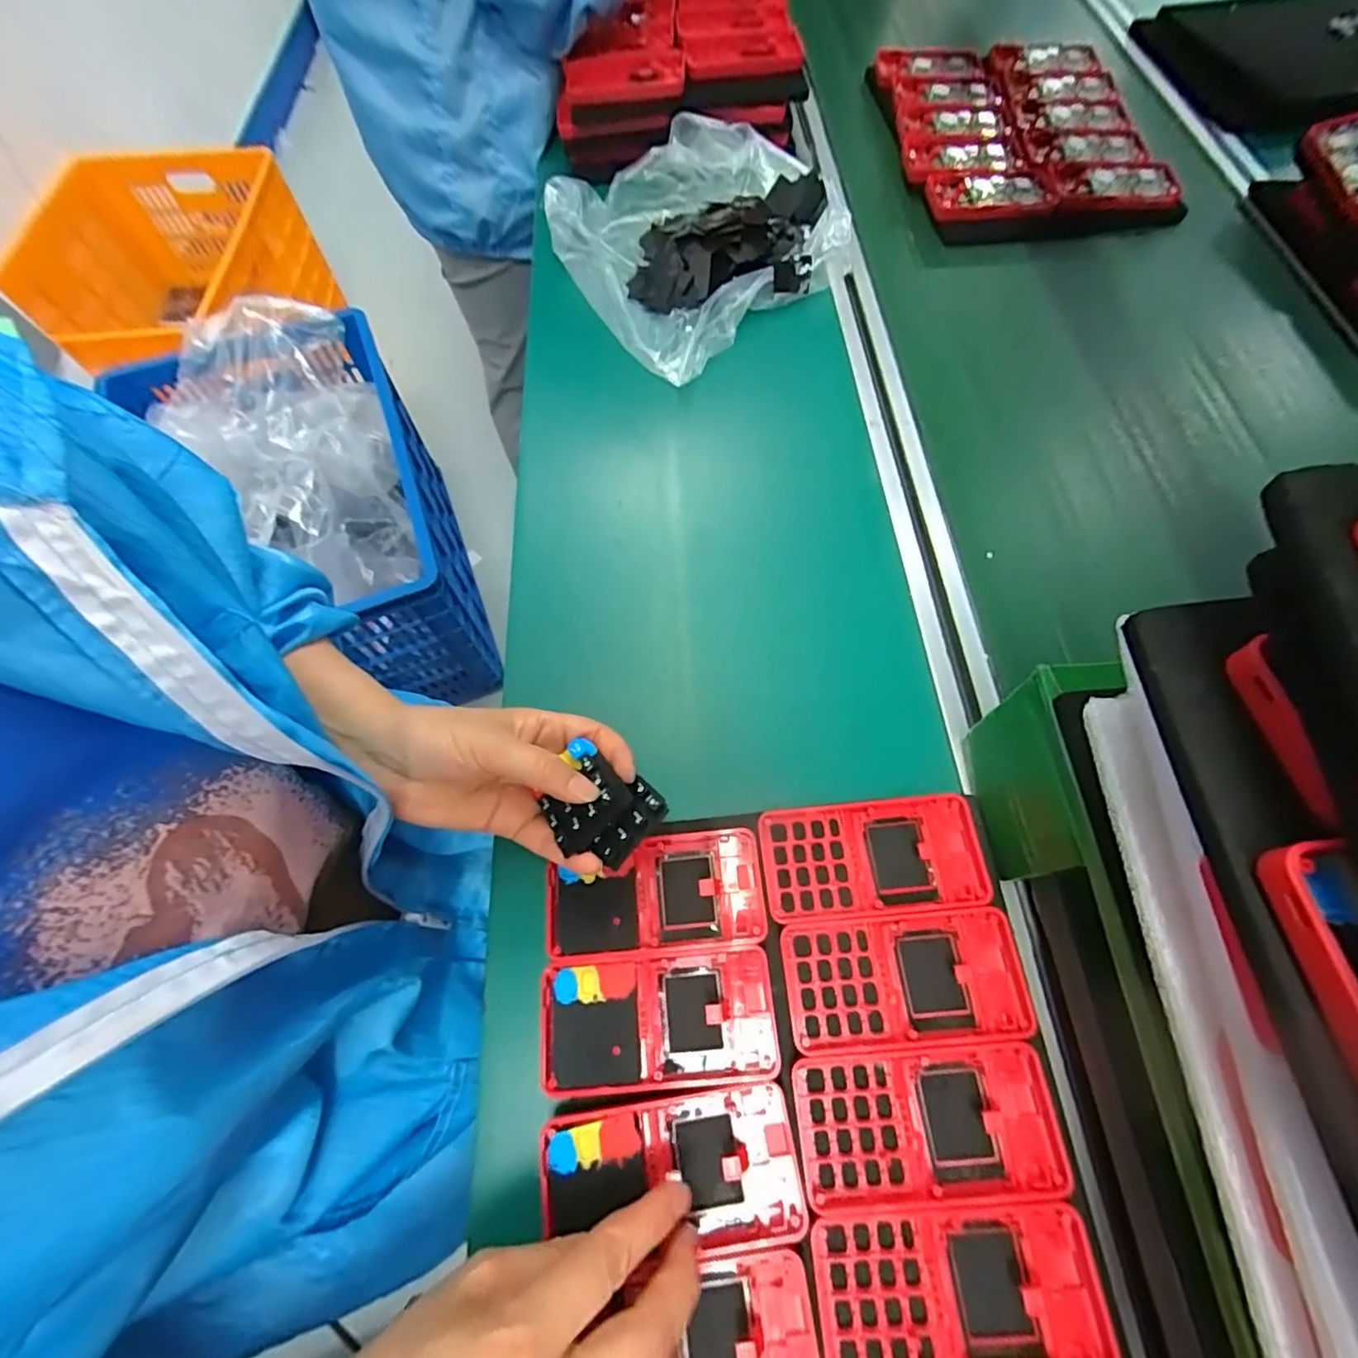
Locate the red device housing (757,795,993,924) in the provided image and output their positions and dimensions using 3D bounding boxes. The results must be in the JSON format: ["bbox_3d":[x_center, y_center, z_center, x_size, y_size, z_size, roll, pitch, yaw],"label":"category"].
[{"bbox_3d":[0.111,0.103,0.336,0.125,0.015,0.061,-5,69,-2],"label":"red device housing"}]

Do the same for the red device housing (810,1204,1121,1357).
[{"bbox_3d":[0.125,0.276,0.258,0.123,0.015,0.065,-3,69,-1],"label":"red device housing"}]

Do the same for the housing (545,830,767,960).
[{"bbox_3d":[-0.014,0.122,0.333,0.122,0.016,0.059,-4,69,-1],"label":"housing"}]

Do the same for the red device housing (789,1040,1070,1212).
[{"bbox_3d":[0.121,0.217,0.284,0.123,0.014,0.063,-4,69,-1],"label":"red device housing"}]

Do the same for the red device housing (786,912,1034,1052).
[{"bbox_3d":[0.120,0.160,0.310,0.123,0.017,0.062,-4,69,-1],"label":"red device housing"}]

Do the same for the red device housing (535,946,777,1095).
[{"bbox_3d":[-0.011,0.179,0.307,0.120,0.020,0.060,-5,69,-1],"label":"red device housing"}]

